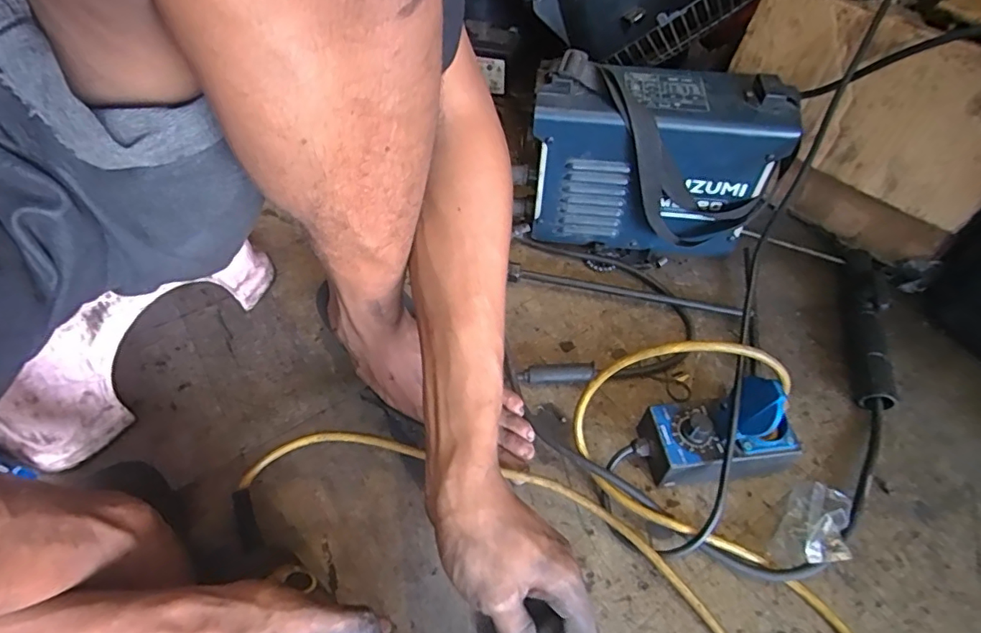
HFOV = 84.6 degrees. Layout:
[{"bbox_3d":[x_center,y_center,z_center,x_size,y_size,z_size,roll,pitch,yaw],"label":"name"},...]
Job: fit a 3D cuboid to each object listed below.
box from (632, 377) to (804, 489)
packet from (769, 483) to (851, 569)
[{"bbox_3d":[0.192,0.095,0.454,0.129,0.098,0.068,-7,53,-6],"label":"box"},{"bbox_3d":[0.261,0.174,0.434,0.043,0.031,0.077,32,58,21],"label":"packet"}]

